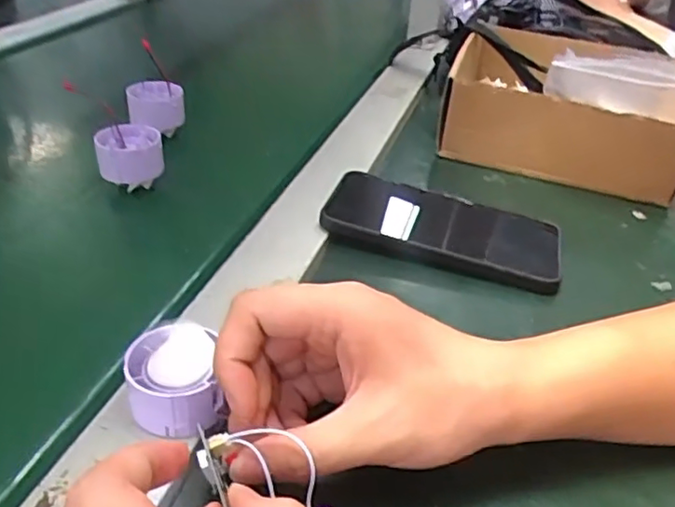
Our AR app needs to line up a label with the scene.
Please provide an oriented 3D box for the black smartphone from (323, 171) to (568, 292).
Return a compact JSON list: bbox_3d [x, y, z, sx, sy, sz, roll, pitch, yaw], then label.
[{"bbox_3d":[0.073,-0.019,0.440,0.159,0.017,0.077,14,35,9],"label":"black smartphone"}]

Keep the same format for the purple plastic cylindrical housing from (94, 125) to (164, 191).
[{"bbox_3d":[-0.149,-0.071,0.453,0.045,0.034,0.034,0,36,-12],"label":"purple plastic cylindrical housing"}]

